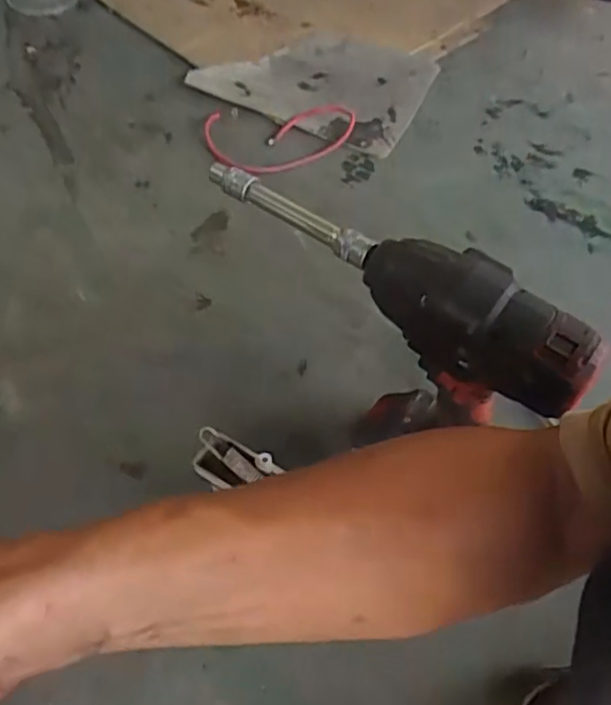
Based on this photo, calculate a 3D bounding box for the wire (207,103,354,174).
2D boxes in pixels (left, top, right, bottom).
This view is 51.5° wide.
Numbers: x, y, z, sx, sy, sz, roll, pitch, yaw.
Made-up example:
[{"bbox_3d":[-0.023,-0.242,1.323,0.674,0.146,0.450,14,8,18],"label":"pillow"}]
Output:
[{"bbox_3d":[-0.036,-0.301,0.887,0.210,0.029,0.131,2,54,-4],"label":"wire"}]

